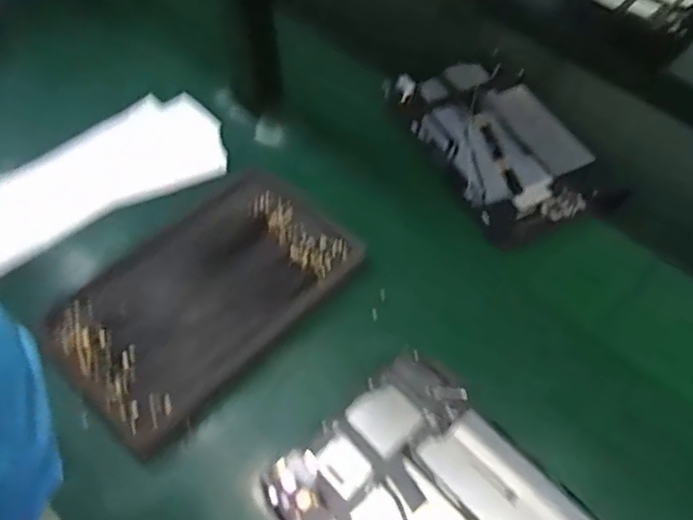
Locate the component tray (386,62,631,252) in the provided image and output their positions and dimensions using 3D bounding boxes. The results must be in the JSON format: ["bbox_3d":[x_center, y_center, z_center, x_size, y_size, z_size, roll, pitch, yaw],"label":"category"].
[{"bbox_3d":[0.151,-0.117,0.613,0.139,0.031,0.226,-22,58,-11],"label":"component tray"}]

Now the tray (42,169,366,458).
[{"bbox_3d":[-0.119,0.022,0.506,0.155,0.023,0.244,38,66,24],"label":"tray"}]

